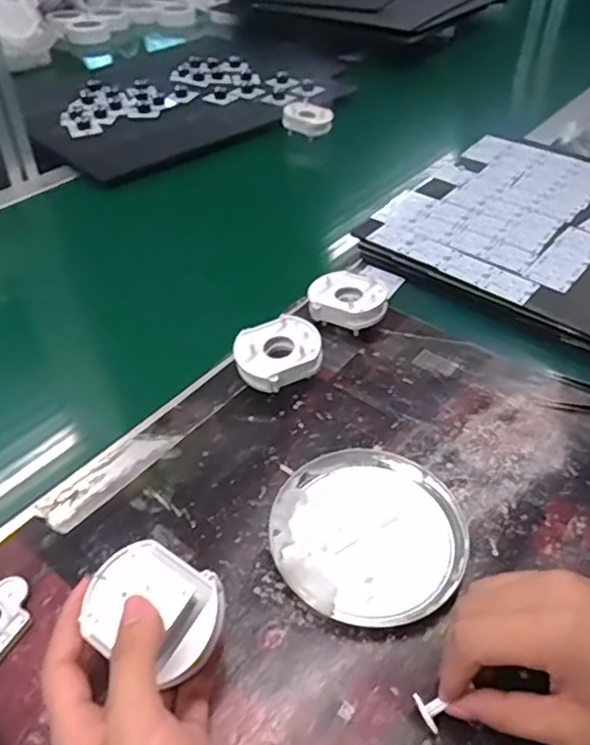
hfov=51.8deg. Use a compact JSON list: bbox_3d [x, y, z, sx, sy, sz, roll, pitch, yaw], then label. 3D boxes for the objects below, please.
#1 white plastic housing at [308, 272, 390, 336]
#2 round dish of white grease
[{"bbox_3d":[0.050,-0.064,0.565,0.071,0.037,0.061,19,48,18],"label":"white plastic housing"},{"bbox_3d":[0.050,0.105,0.409,0.128,0.014,0.123,0,45,0],"label":"round dish of white grease"}]

